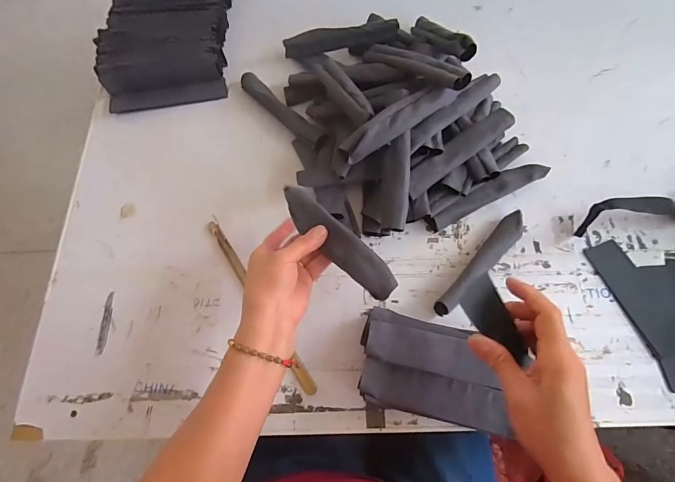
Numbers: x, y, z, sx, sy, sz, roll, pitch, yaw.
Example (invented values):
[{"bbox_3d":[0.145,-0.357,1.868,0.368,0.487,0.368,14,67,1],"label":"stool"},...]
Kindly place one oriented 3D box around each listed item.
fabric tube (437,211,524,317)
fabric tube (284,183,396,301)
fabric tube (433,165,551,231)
[{"bbox_3d":[0.185,0.026,0.505,0.167,0.033,0.031,-43,73,-14],"label":"fabric tube"},{"bbox_3d":[-0.004,-0.004,0.425,0.037,0.019,0.171,-39,66,-12],"label":"fabric tube"},{"bbox_3d":[0.212,-0.067,0.551,0.179,0.026,0.031,-26,70,-8],"label":"fabric tube"}]

